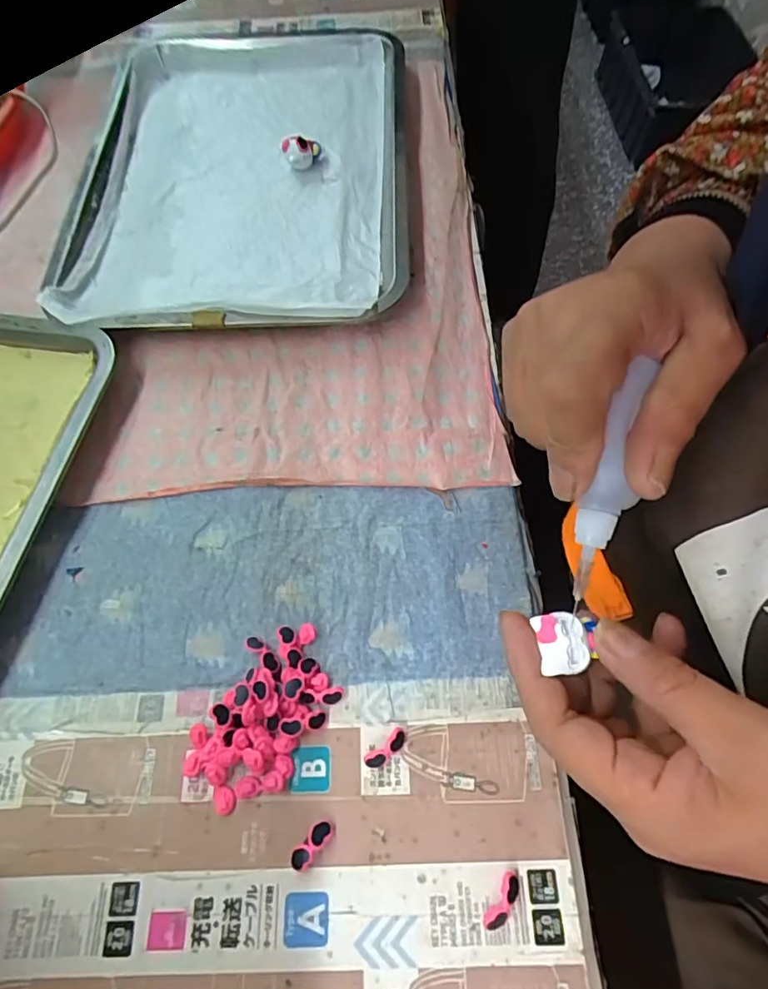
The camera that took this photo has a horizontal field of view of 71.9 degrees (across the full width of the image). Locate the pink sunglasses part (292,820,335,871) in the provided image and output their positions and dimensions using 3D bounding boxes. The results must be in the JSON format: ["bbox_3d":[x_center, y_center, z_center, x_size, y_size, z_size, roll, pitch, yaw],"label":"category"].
[{"bbox_3d":[-0.033,0.163,0.246,0.010,0.007,0.024,38,73,19],"label":"pink sunglasses part"}]

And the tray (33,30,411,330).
[{"bbox_3d":[-0.112,-0.262,0.420,0.252,0.034,0.320,-2,65,3],"label":"tray"}]

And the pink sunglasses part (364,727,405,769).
[{"bbox_3d":[0.001,0.126,0.261,0.023,0.007,0.009,-38,68,-13],"label":"pink sunglasses part"}]

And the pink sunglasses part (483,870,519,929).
[{"bbox_3d":[0.052,0.179,0.233,0.008,0.008,0.024,29,70,16],"label":"pink sunglasses part"}]

